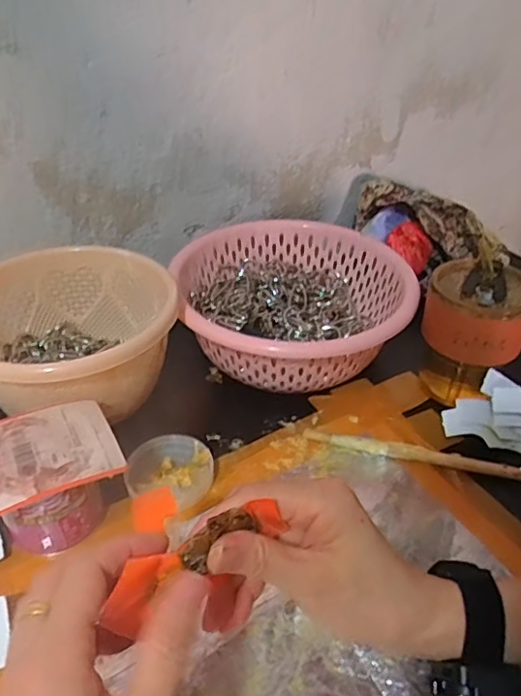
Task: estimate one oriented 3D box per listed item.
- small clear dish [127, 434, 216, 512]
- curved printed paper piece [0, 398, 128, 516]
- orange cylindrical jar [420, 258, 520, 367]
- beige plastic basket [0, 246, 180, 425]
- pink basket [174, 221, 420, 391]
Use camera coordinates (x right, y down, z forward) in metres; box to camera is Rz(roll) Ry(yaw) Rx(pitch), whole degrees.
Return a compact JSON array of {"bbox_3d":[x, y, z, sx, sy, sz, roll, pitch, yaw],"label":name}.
[{"bbox_3d":[-0.068,0.091,0.422,0.061,0.017,0.056,2,38,-1],"label":"small clear dish"},{"bbox_3d":[-0.143,0.066,0.354,0.096,0.006,0.075,-17,41,-23],"label":"curved printed paper piece"},{"bbox_3d":[0.181,-0.031,0.463,0.084,0.058,0.076,13,39,15],"label":"orange cylindrical jar"},{"bbox_3d":[-0.154,-0.006,0.466,0.167,0.089,0.155,-2,38,-6],"label":"beige plastic basket"},{"bbox_3d":[0.027,-0.039,0.541,0.207,0.087,0.198,2,38,-1],"label":"pink basket"}]

